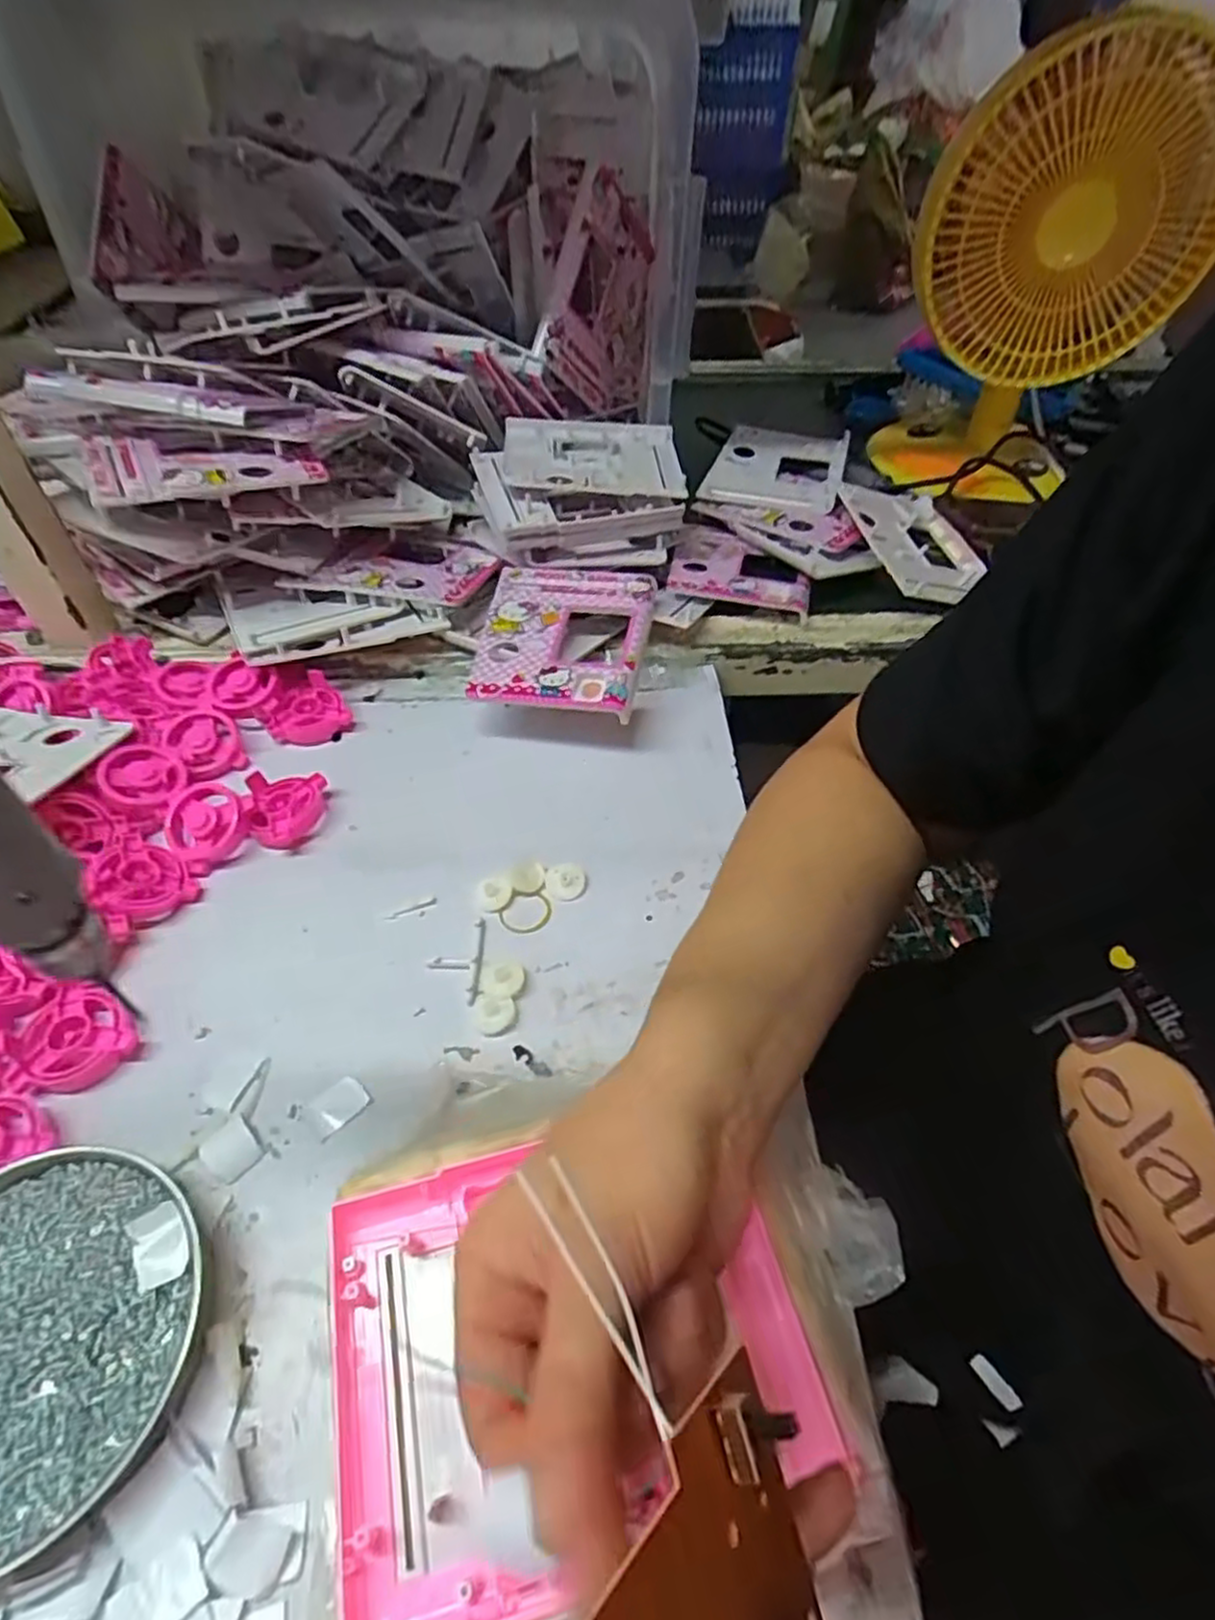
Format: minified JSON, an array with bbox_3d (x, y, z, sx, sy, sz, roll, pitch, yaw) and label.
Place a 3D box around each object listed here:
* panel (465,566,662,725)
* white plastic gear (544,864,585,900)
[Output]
[{"bbox_3d":[-0.031,-0.124,0.528,0.116,0.020,0.138,7,50,6],"label":"panel"},{"bbox_3d":[-0.025,0.041,0.444,0.024,0.004,0.024,-13,51,-11],"label":"white plastic gear"}]

